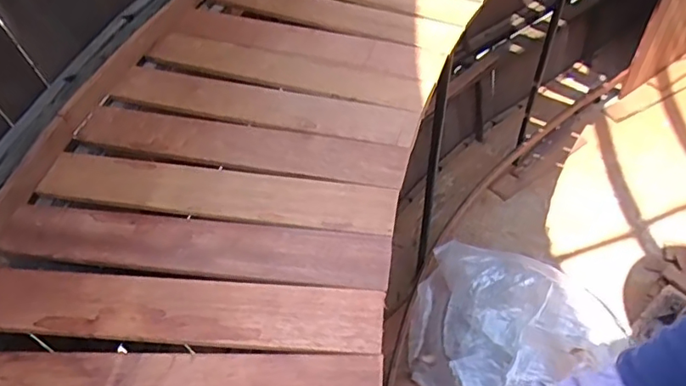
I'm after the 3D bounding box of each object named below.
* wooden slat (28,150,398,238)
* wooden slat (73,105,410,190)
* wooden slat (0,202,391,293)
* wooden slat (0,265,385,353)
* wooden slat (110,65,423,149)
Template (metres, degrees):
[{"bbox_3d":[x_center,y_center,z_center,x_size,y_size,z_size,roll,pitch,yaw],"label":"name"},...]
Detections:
[{"bbox_3d":[-0.150,-0.003,0.642,0.418,0.012,0.072,8,51,9],"label":"wooden slat"},{"bbox_3d":[-0.129,-0.066,0.688,0.413,0.011,0.080,12,51,12],"label":"wooden slat"},{"bbox_3d":[-0.161,0.053,0.585,0.413,0.008,0.071,6,51,7],"label":"wooden slat"},{"bbox_3d":[-0.170,0.112,0.539,0.411,0.015,0.071,4,50,6],"label":"wooden slat"},{"bbox_3d":[-0.109,-0.118,0.729,0.413,0.009,0.071,14,52,13],"label":"wooden slat"}]

